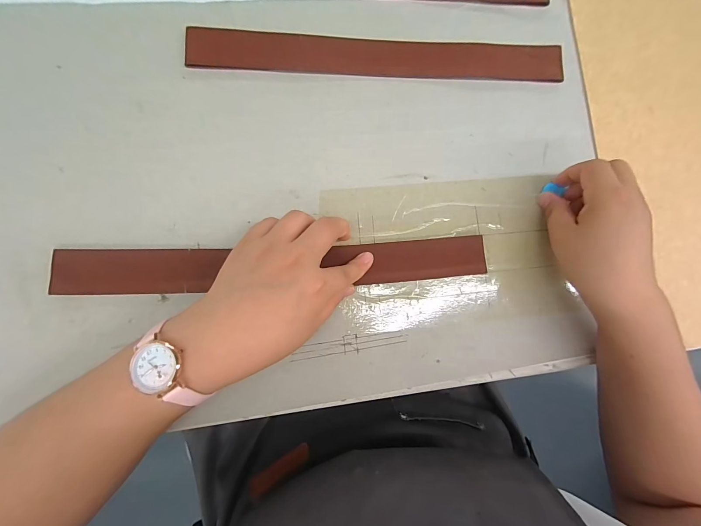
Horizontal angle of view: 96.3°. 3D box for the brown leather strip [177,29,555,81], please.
[{"bbox_3d":[0.035,-0.197,0.301,0.356,0.006,0.037,-2,90,-7],"label":"brown leather strip"}]

